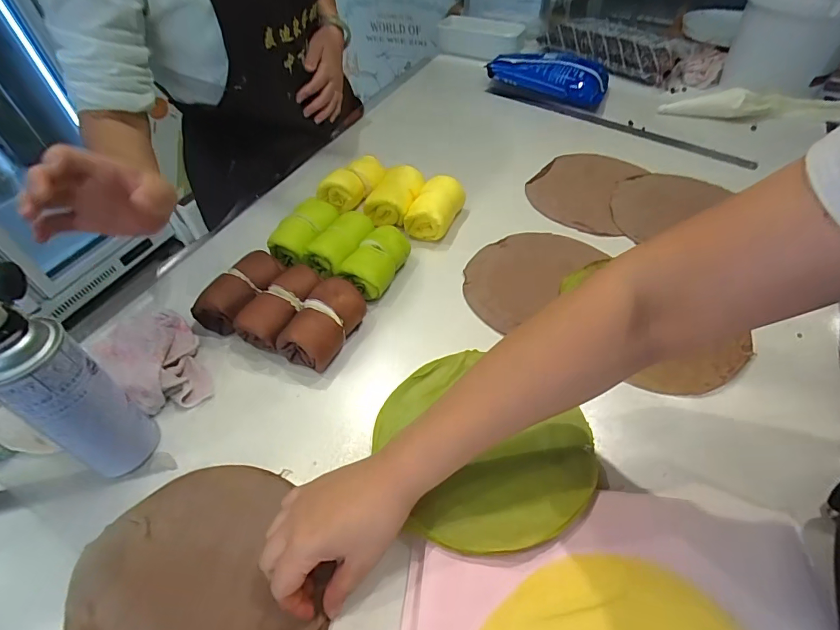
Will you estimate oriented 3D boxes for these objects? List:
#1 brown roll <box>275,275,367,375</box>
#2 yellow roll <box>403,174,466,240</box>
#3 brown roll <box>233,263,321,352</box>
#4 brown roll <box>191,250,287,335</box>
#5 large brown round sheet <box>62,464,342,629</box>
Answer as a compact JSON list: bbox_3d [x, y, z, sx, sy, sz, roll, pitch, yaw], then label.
[{"bbox_3d":[-0.108,0.006,0.512,0.055,0.049,0.110,24,55,21],"label":"brown roll"},{"bbox_3d":[0.026,-0.156,0.641,0.062,0.048,0.098,19,53,17],"label":"yellow roll"},{"bbox_3d":[-0.162,-0.013,0.530,0.062,0.046,0.112,23,54,20],"label":"brown roll"},{"bbox_3d":[-0.219,-0.028,0.549,0.060,0.054,0.111,24,55,21],"label":"brown roll"},{"bbox_3d":[-0.187,0.224,0.368,0.183,0.018,0.188,-29,55,-20],"label":"large brown round sheet"}]

